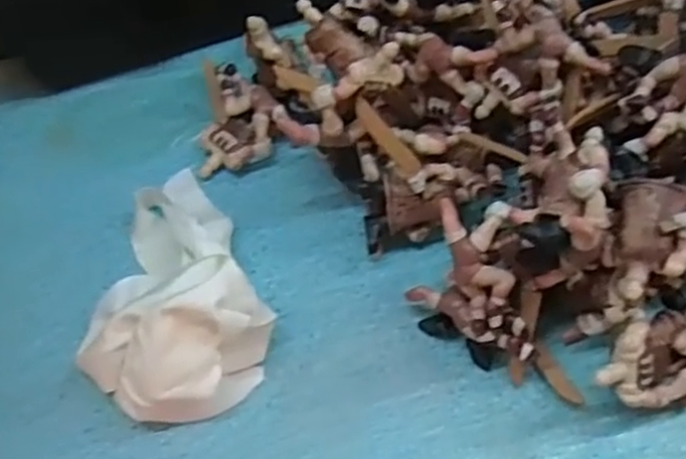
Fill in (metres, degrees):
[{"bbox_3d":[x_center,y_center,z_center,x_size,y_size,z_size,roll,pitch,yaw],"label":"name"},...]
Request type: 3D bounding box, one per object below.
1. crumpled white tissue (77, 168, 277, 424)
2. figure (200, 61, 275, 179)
[{"bbox_3d":[-0.091,0.021,0.347,0.087,0.060,0.137,-23,60,-11],"label":"crumpled white tissue"},{"bbox_3d":[-0.058,-0.062,0.411,0.040,0.030,0.056,-1,58,4],"label":"figure"}]

